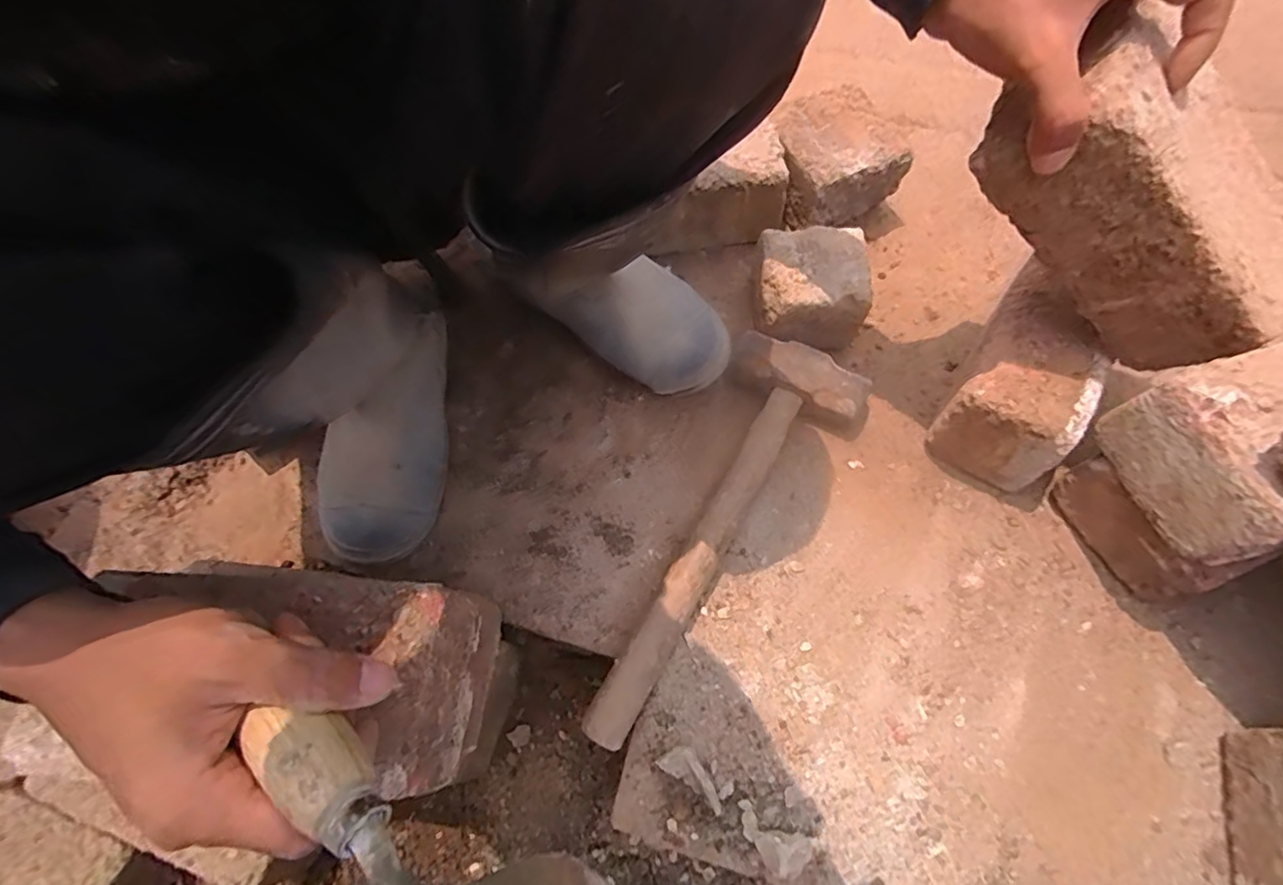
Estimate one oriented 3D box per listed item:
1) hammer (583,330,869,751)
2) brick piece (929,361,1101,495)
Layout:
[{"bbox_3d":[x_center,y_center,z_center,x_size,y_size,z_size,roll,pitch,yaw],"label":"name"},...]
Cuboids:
[{"bbox_3d":[0.063,0.070,0.456,0.107,0.046,0.344,25,69,14],"label":"hammer"},{"bbox_3d":[0.275,-0.013,0.449,0.083,0.105,0.051,23,68,13],"label":"brick piece"}]

